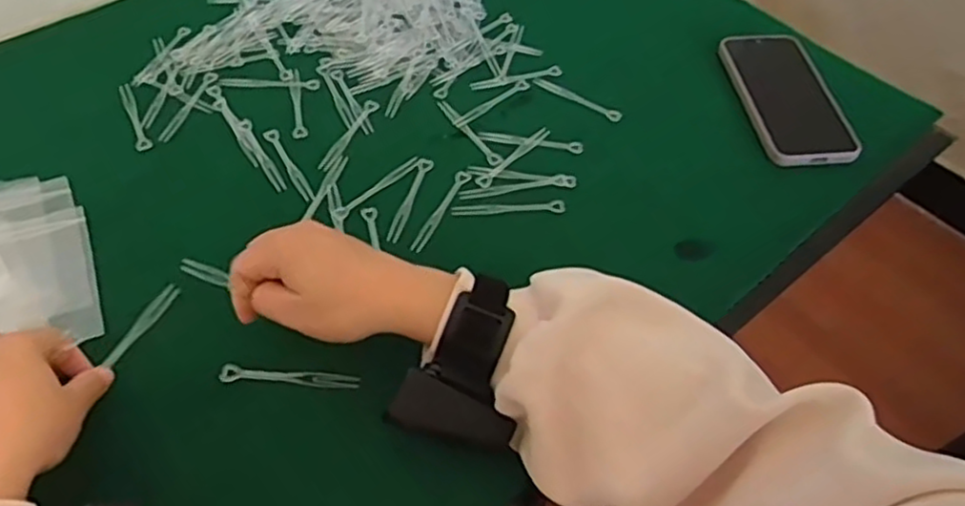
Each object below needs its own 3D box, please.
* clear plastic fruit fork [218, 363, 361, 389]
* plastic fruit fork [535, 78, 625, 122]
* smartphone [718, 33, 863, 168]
[{"bbox_3d":[-0.120,0.080,0.461,0.082,0.007,0.009,4,53,-1],"label":"clear plastic fruit fork"},{"bbox_3d":[0.084,-0.137,0.635,0.086,0.006,0.009,29,56,17],"label":"plastic fruit fork"},{"bbox_3d":[0.270,-0.140,0.638,0.082,0.020,0.160,-4,53,-7],"label":"smartphone"}]

